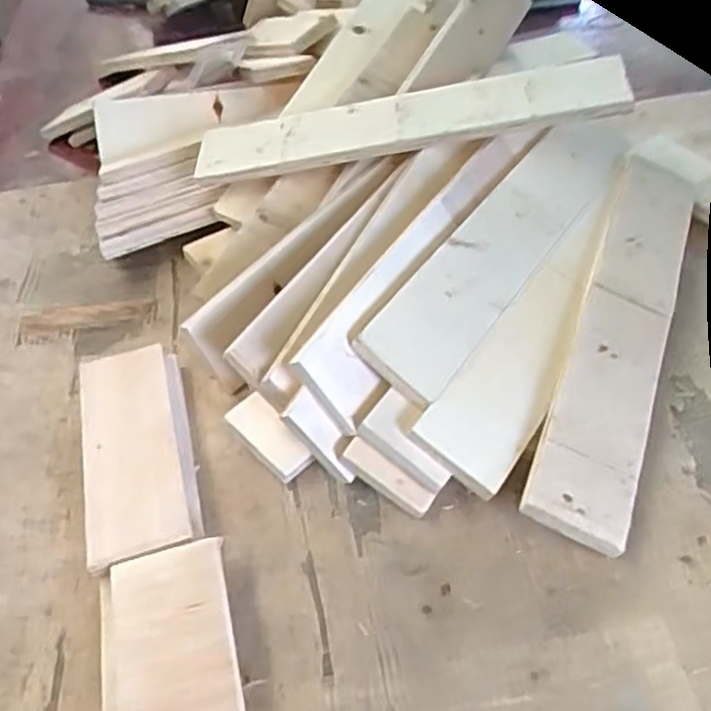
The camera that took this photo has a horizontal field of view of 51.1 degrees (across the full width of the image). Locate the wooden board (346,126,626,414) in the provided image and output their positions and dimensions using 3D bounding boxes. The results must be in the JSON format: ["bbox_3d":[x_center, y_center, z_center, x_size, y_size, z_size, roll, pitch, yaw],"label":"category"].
[{"bbox_3d":[0.128,-0.105,0.606,0.074,0.013,0.362,42,58,2],"label":"wooden board"}]

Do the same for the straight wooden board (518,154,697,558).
[{"bbox_3d":[0.210,-0.030,0.576,0.069,0.011,0.375,24,57,6],"label":"straight wooden board"}]

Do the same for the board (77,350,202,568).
[{"bbox_3d":[-0.163,0.070,0.560,0.077,0.027,0.192,-16,50,-4],"label":"board"}]

